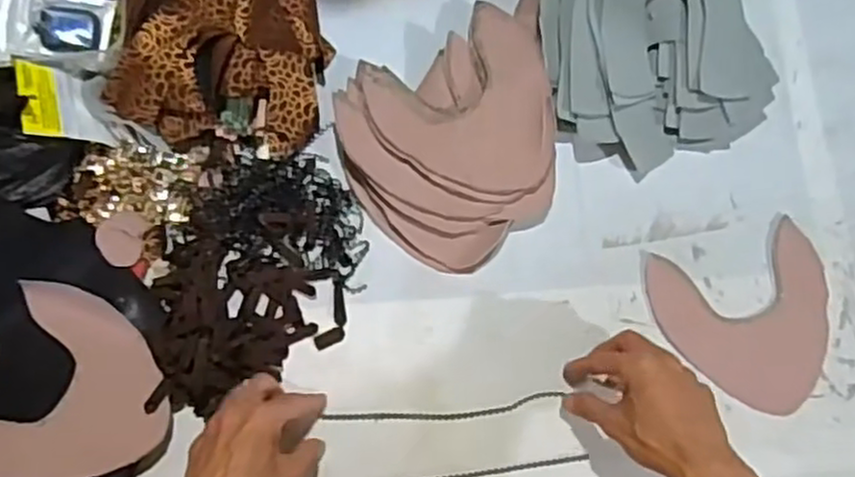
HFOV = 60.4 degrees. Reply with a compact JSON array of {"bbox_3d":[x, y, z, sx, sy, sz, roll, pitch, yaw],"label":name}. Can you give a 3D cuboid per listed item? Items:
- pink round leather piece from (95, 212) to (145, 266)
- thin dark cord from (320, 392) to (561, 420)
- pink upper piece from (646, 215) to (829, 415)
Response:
[{"bbox_3d":[-0.276,0.000,0.659,0.039,0.004,0.048,9,83,-15],"label":"pink round leather piece"},{"bbox_3d":[0.015,0.152,0.646,0.203,0.005,0.015,-5,75,-2],"label":"thin dark cord"},{"bbox_3d":[0.297,0.077,0.672,0.162,0.007,0.158,-15,75,-5],"label":"pink upper piece"}]

